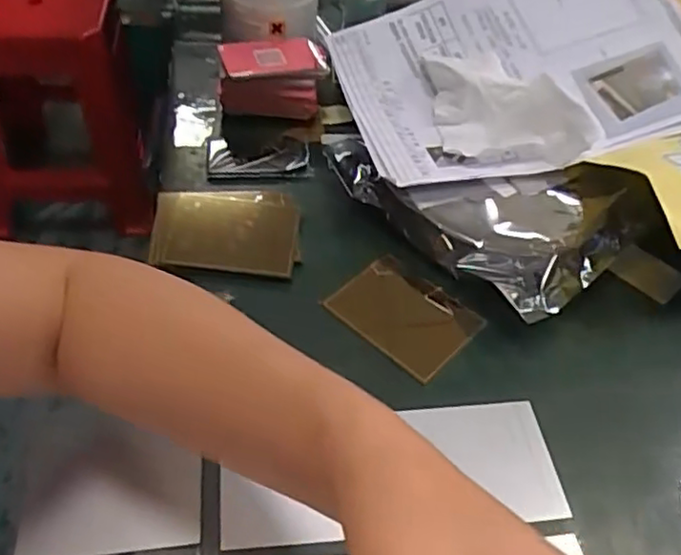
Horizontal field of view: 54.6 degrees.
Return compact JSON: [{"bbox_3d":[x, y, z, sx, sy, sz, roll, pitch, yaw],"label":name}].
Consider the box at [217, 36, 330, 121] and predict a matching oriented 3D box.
[{"bbox_3d":[-0.065,-0.193,0.638,0.100,0.050,0.062,0,48,-6],"label":"box"}]

